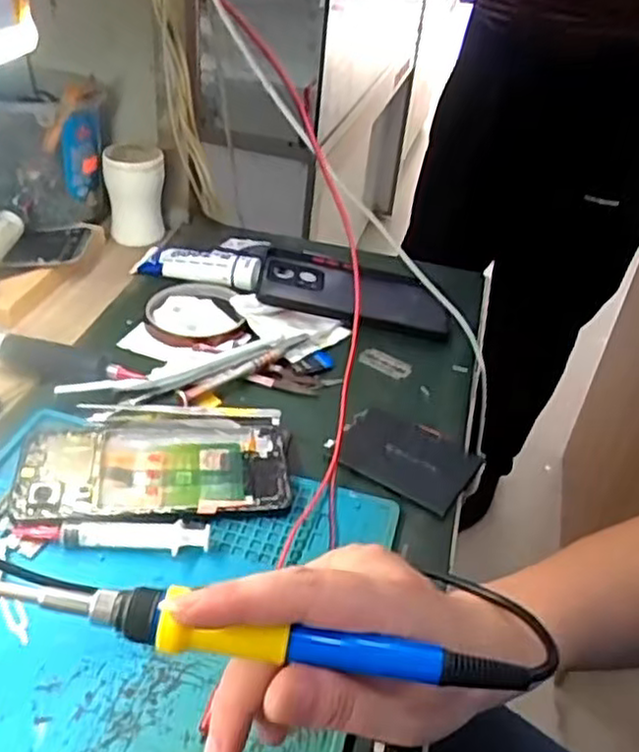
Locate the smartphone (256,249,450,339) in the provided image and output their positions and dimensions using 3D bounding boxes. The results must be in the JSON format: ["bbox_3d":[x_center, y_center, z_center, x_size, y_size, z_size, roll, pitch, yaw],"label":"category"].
[{"bbox_3d":[0.028,-0.069,0.612,0.158,0.017,0.082,11,37,-2],"label":"smartphone"}]

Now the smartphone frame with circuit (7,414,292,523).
[{"bbox_3d":[-0.101,0.054,0.445,0.159,0.010,0.089,0,38,-10],"label":"smartphone frame with circuit"}]

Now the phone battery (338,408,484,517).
[{"bbox_3d":[0.057,0.052,0.478,0.089,0.005,0.066,26,41,22],"label":"phone battery"}]

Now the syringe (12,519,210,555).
[{"bbox_3d":[-0.115,0.088,0.398,0.105,0.007,0.020,1,38,-9],"label":"syringe"}]

